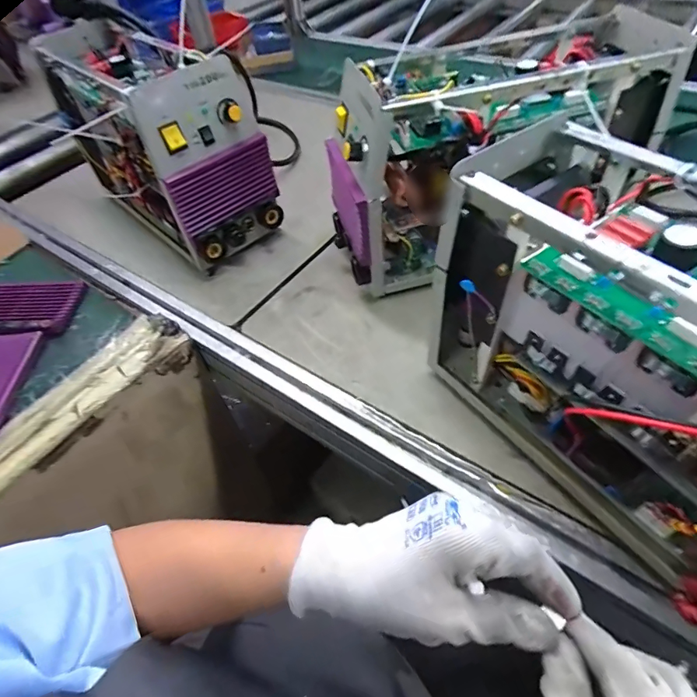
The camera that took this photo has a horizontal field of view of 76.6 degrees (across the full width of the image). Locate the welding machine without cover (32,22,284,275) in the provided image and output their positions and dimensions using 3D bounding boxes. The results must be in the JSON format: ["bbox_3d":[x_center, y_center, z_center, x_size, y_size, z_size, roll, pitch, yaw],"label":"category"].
[{"bbox_3d":[-0.271,-0.298,0.650,0.155,0.235,0.346,-37,56,-23],"label":"welding machine without cover"}]

